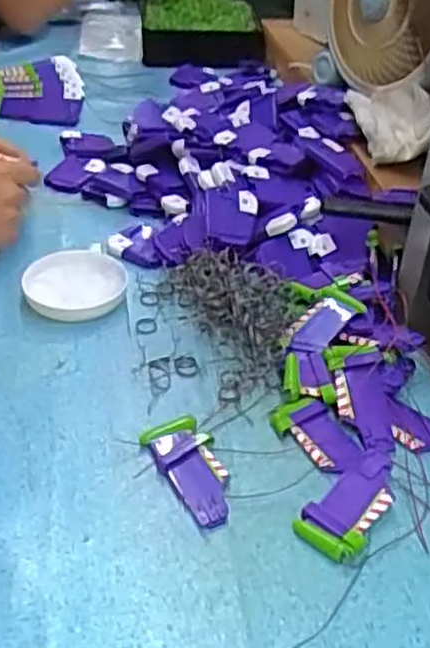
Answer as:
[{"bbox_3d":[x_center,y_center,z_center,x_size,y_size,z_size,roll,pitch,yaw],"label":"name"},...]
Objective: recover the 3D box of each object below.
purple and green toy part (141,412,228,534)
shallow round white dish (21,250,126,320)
[{"bbox_3d":[-0.014,0.100,0.525,0.041,0.012,0.093,-18,43,-26],"label":"purple and green toy part"},{"bbox_3d":[-0.126,-0.037,0.689,0.088,0.022,0.089,3,38,-2],"label":"shallow round white dish"}]

